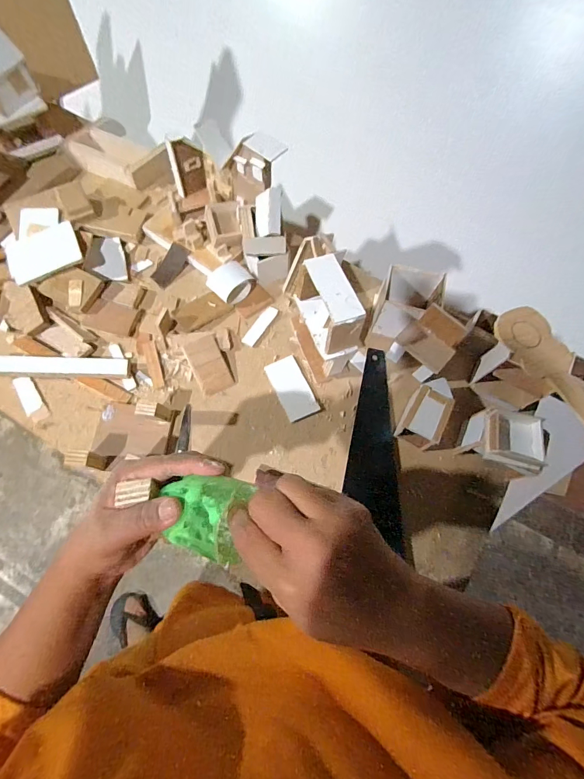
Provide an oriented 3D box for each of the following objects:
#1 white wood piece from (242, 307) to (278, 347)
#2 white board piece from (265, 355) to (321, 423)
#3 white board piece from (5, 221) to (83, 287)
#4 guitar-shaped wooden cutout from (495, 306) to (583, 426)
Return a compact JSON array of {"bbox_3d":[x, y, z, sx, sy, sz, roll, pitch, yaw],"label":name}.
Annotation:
[{"bbox_3d":[-0.054,-0.108,0.618,0.022,0.008,0.081,31,69,10],"label":"white wood piece"},{"bbox_3d":[0.001,-0.002,0.576,0.050,0.008,0.101,-24,71,-12],"label":"white board piece"},{"bbox_3d":[-0.398,-0.221,0.588,0.107,0.008,0.098,-25,69,-10],"label":"white board piece"},{"bbox_3d":[0.350,-0.028,0.487,0.083,0.015,0.196,-19,70,-11],"label":"guitar-shaped wooden cutout"}]

